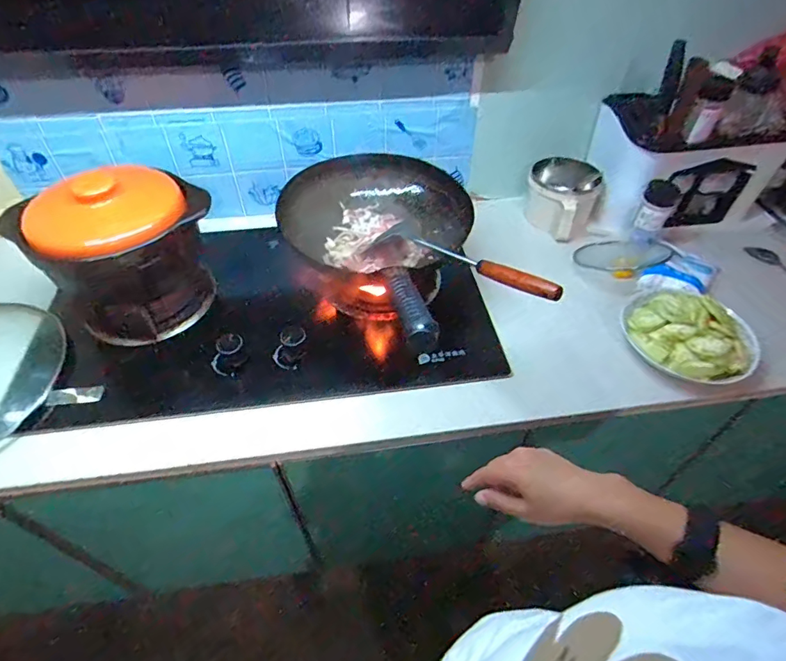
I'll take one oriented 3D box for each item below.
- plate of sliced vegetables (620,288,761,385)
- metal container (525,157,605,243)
[{"bbox_3d":[0.450,0.005,0.712,0.144,0.078,0.181,-35,57,-28],"label":"plate of sliced vegetables"},{"bbox_3d":[0.335,-0.260,0.922,0.139,0.102,0.134,18,50,15],"label":"metal container"}]

